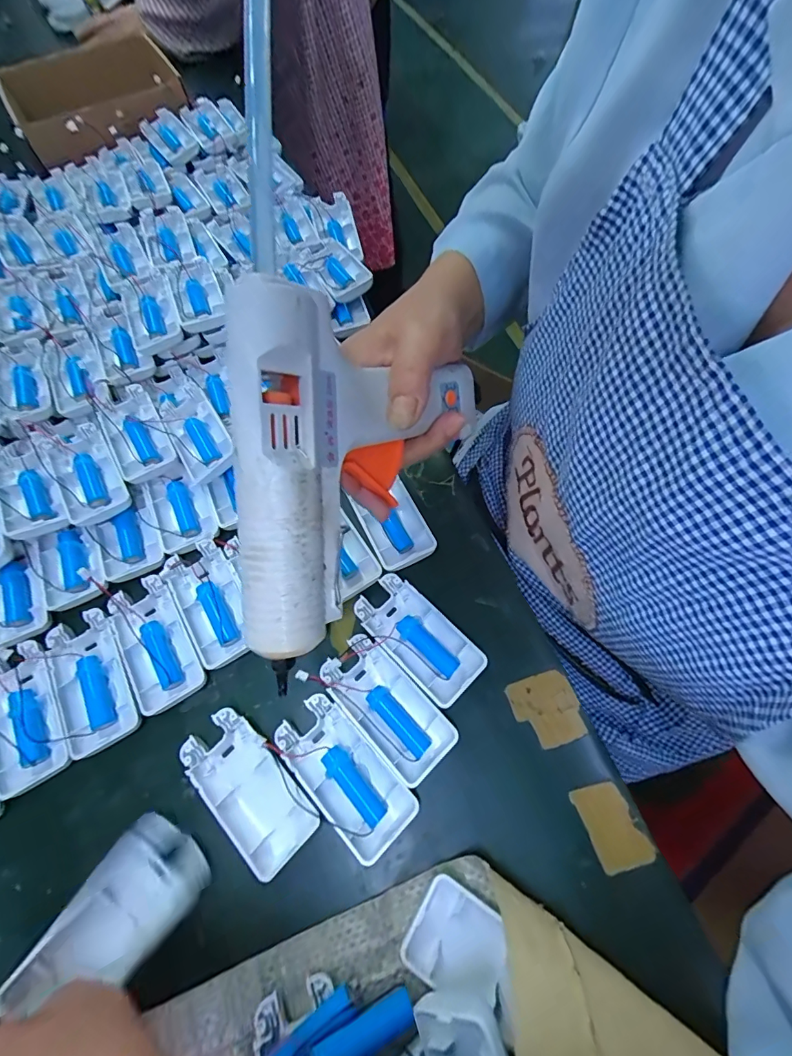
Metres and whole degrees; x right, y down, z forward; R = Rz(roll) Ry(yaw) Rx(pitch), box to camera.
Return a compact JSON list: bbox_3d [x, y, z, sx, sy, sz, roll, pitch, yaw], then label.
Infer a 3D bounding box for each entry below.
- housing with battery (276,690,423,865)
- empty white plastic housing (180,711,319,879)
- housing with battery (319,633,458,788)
[{"bbox_3d":[-0.033,0.153,0.281,0.045,0.014,0.093,-42,71,-15],"label":"housing with battery"},{"bbox_3d":[-0.094,0.162,0.279,0.046,0.011,0.093,-41,70,-15],"label":"empty white plastic housing"},{"bbox_3d":[-0.008,0.117,0.297,0.045,0.012,0.094,-43,71,-16],"label":"housing with battery"}]

